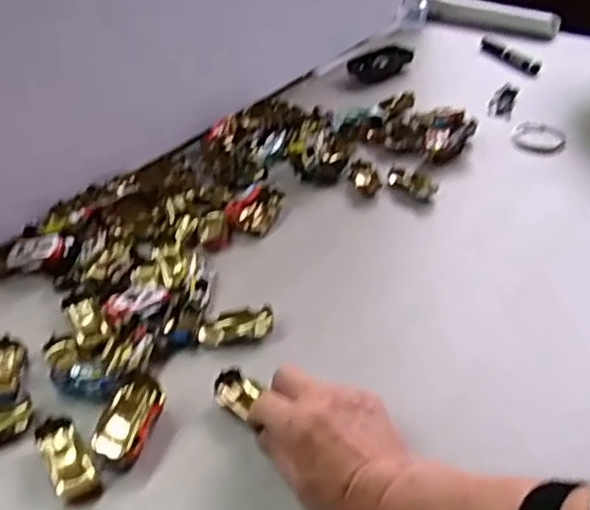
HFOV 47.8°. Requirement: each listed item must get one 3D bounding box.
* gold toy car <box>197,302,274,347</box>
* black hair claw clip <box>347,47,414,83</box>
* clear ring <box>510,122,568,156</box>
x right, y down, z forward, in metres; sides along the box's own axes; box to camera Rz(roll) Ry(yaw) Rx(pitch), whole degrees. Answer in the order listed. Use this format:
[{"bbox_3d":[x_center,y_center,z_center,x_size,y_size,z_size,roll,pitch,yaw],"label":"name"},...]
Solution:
[{"bbox_3d":[-0.049,0.060,0.558,0.062,0.016,0.028,-6,39,-9],"label":"gold toy car"},{"bbox_3d":[0.126,-0.280,0.977,0.094,0.036,0.035,-16,42,-20],"label":"black hair claw clip"},{"bbox_3d":[0.302,-0.145,0.823,0.065,0.011,0.069,1,39,0],"label":"clear ring"}]

